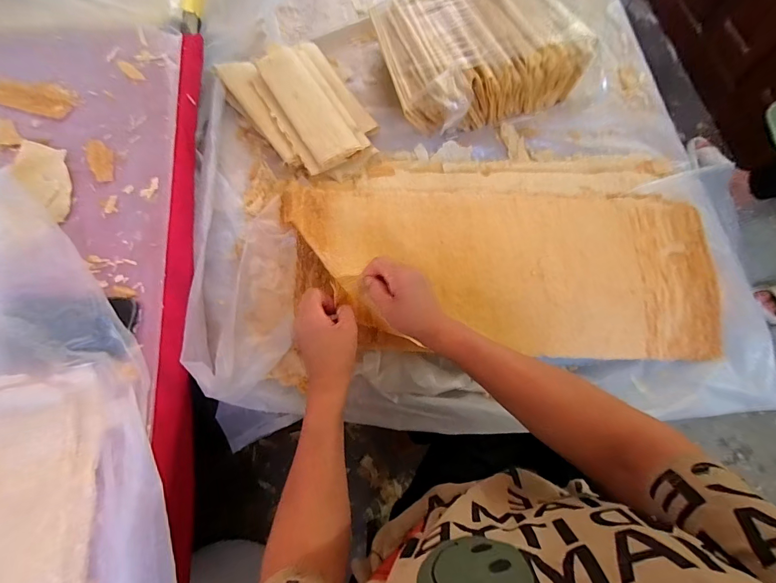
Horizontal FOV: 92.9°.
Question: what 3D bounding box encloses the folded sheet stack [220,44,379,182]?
[{"bbox_3d":[-0.151,-0.343,0.692,0.209,0.044,0.305,-33,74,-13],"label":"folded sheet stack"}]

